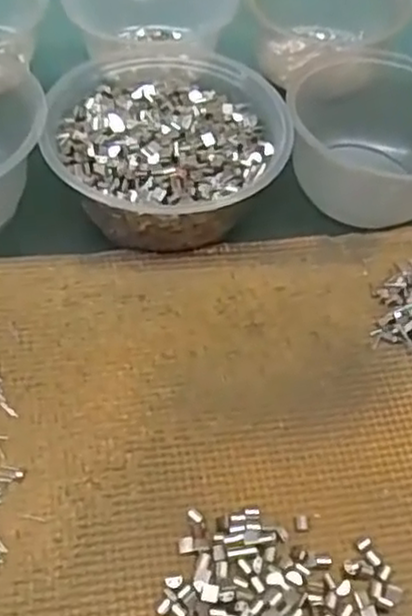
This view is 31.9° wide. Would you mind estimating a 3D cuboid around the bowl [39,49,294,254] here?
[{"bbox_3d":[-0.022,-0.095,0.419,0.129,0.059,0.129,2,54,-3],"label":"bowl"}]

